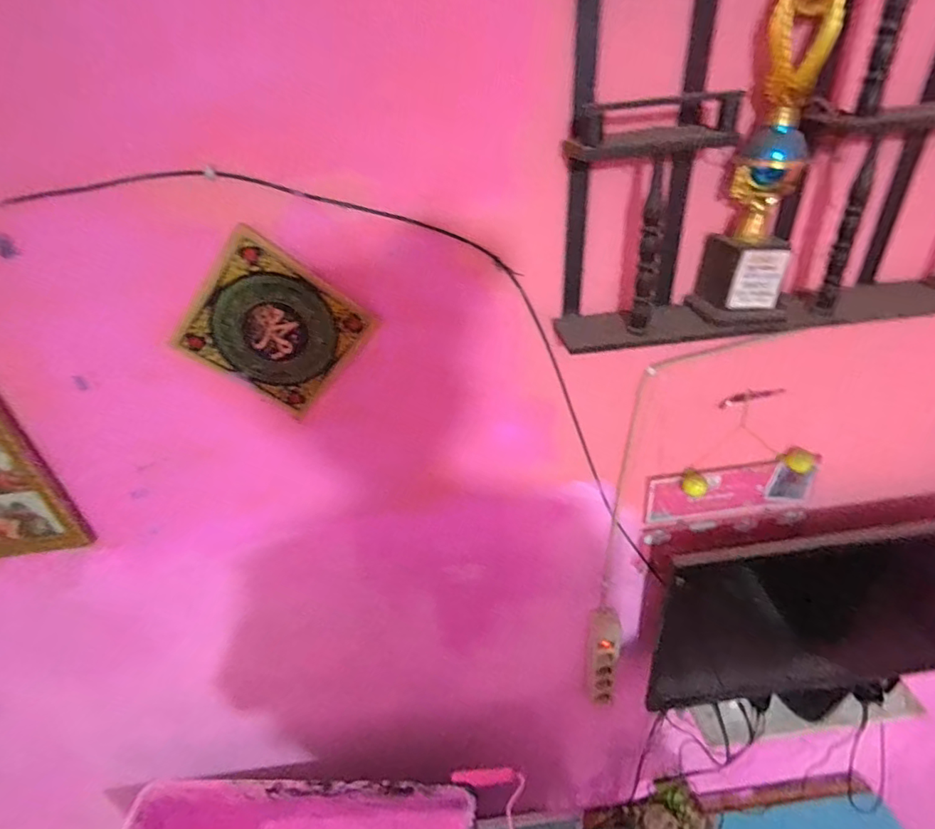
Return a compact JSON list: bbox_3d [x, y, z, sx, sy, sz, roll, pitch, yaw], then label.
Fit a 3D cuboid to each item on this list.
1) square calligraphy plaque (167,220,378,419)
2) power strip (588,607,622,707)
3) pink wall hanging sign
[{"bbox_3d":[-0.257,-0.105,0.705,0.201,0.212,0.024,32,27,-28],"label":"square calligraphy plaque"},{"bbox_3d":[0.286,0.523,1.111,0.058,0.276,0.049,7,33,18],"label":"power strip"},{"bbox_3d":[0.466,0.126,0.906,0.293,0.129,0.034,-6,31,-3],"label":"pink wall hanging sign"}]

